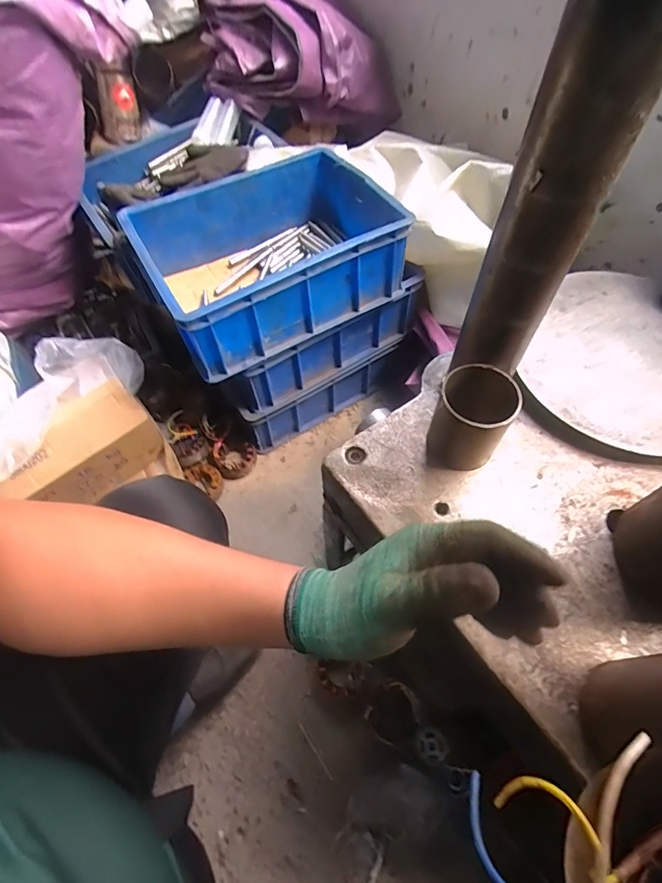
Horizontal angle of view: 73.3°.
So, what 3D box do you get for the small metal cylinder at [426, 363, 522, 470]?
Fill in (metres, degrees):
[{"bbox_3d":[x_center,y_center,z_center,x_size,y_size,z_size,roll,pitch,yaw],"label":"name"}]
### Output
[{"bbox_3d":[0.137,-0.021,0.438,0.069,0.087,0.074,-1,59,1],"label":"small metal cylinder"}]

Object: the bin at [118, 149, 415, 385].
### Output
[{"bbox_3d":[-0.104,-0.321,0.769,0.393,0.149,0.292,-28,62,-14],"label":"bin"}]

